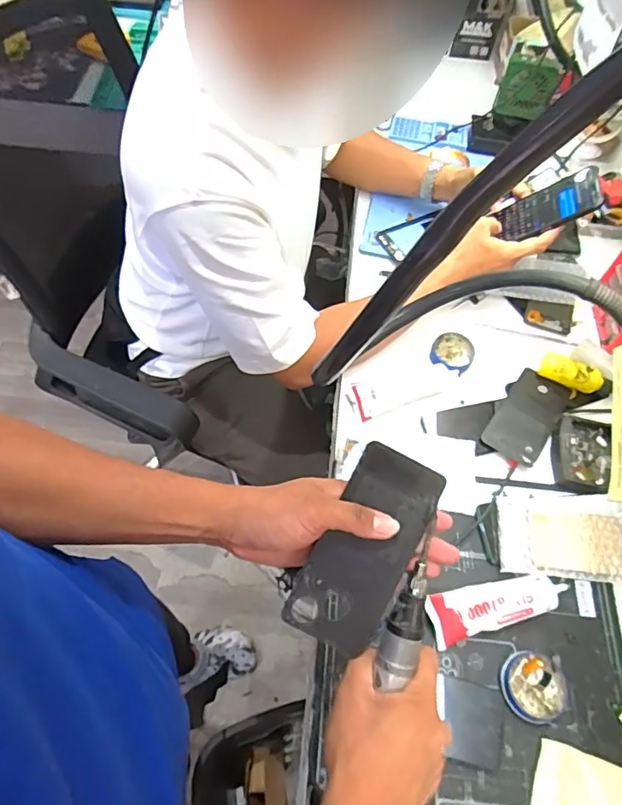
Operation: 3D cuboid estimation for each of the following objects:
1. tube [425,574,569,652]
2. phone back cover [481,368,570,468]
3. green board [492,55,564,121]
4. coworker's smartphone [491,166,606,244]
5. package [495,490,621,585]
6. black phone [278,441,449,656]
[{"bbox_3d":[0.206,0.223,0.565,0.153,0.030,0.051,-14,62,-10],"label":"tube"},{"bbox_3d":[0.300,0.015,0.698,0.074,0.012,0.153,33,65,15],"label":"phone back cover"},{"bbox_3d":[0.417,-0.606,0.985,0.101,0.100,0.018,10,61,3],"label":"green board"},{"bbox_3d":[0.328,-0.274,0.713,0.017,0.144,0.071,20,72,-34],"label":"coworker's smartphone"},{"bbox_3d":[0.319,0.160,0.609,0.186,0.020,0.101,6,61,1],"label":"package"},{"bbox_3d":[0.045,0.117,0.403,0.077,0.010,0.158,29,88,-1],"label":"black phone"}]

